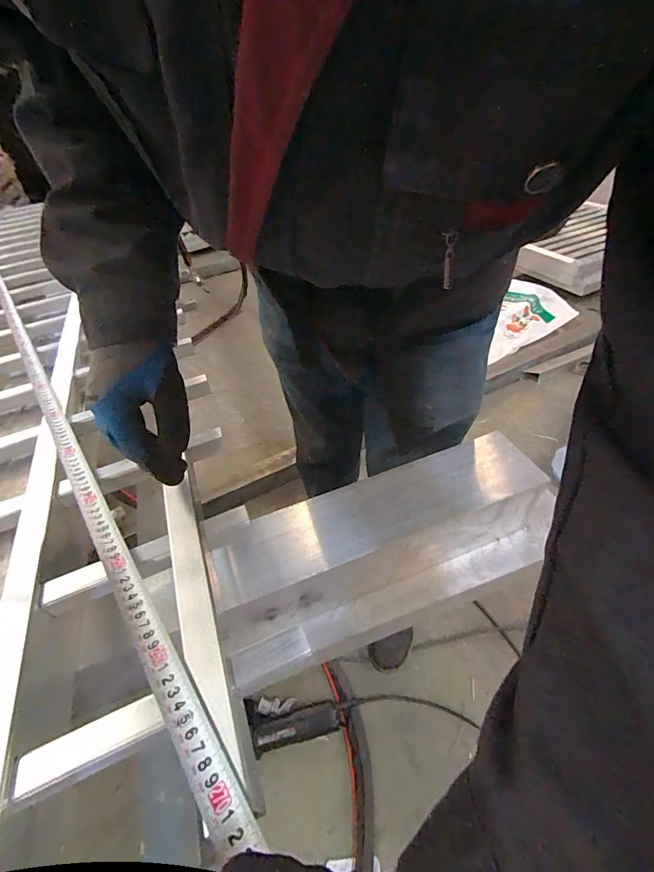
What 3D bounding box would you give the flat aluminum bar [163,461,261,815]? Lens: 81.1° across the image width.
[{"bbox_3d":[-0.109,0.138,0.317,0.033,0.011,0.271,-17,43,-16],"label":"flat aluminum bar"}]

